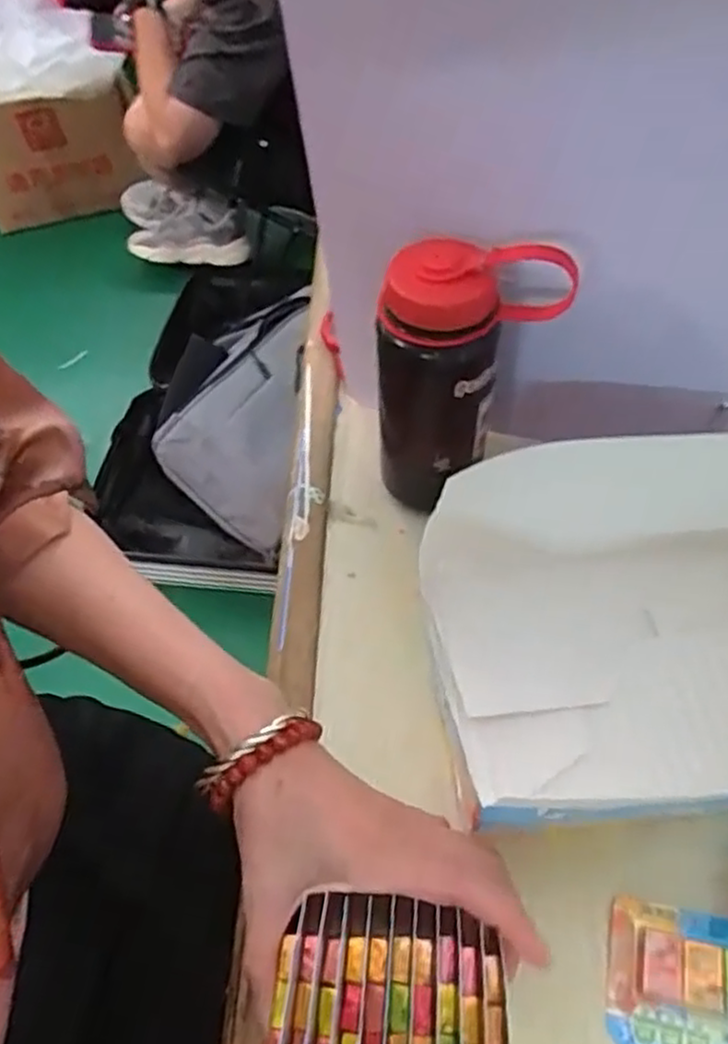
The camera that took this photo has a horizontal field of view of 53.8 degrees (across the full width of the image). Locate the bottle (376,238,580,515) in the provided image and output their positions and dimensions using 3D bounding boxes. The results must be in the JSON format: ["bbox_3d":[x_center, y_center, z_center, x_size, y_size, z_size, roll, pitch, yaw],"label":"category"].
[{"bbox_3d":[0.058,-0.078,0.415,0.090,0.178,0.057,-15,56,-6],"label":"bottle"}]

